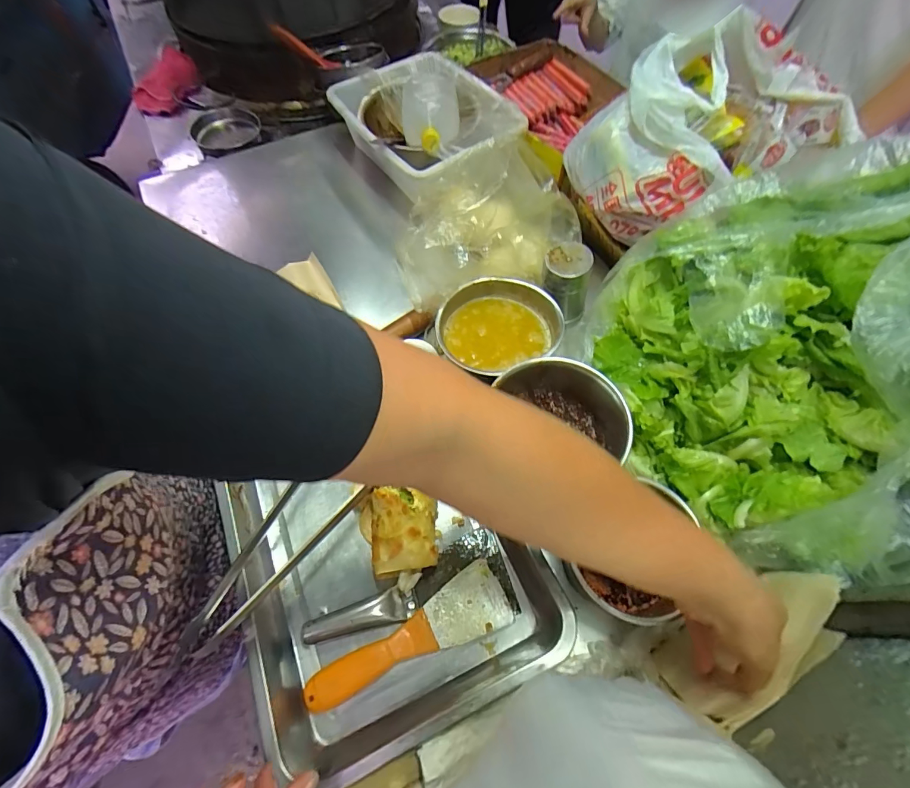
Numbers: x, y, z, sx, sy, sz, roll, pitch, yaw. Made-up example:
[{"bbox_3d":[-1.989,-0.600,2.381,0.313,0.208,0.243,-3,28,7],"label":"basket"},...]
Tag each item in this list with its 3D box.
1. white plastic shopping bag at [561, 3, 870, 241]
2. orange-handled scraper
[{"bbox_3d":[0.310,-0.326,0.527,0.280,0.147,0.199,-18,60,-9],"label":"white plastic shopping bag"},{"bbox_3d":[-0.040,0.247,0.411,0.202,0.024,0.062,-27,62,-14],"label":"orange-handled scraper"}]

